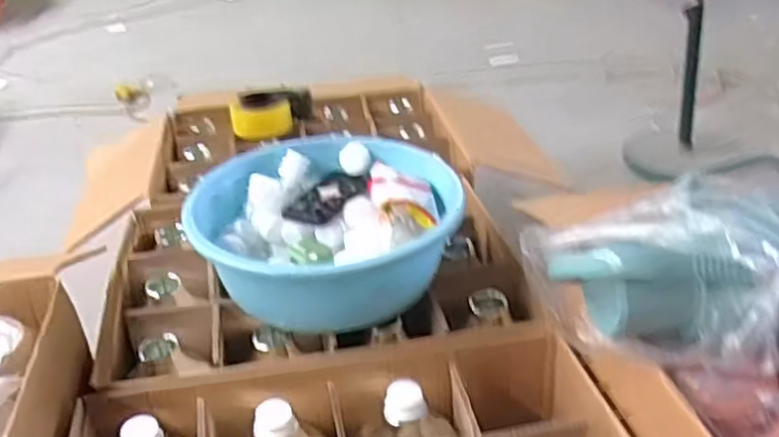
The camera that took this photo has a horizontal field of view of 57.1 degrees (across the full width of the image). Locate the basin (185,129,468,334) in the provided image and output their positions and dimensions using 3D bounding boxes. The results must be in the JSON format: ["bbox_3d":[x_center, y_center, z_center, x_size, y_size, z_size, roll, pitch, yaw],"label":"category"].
[{"bbox_3d":[-0.095,0.010,1.047,0.356,0.132,0.356,0,30,0],"label":"basin"}]

